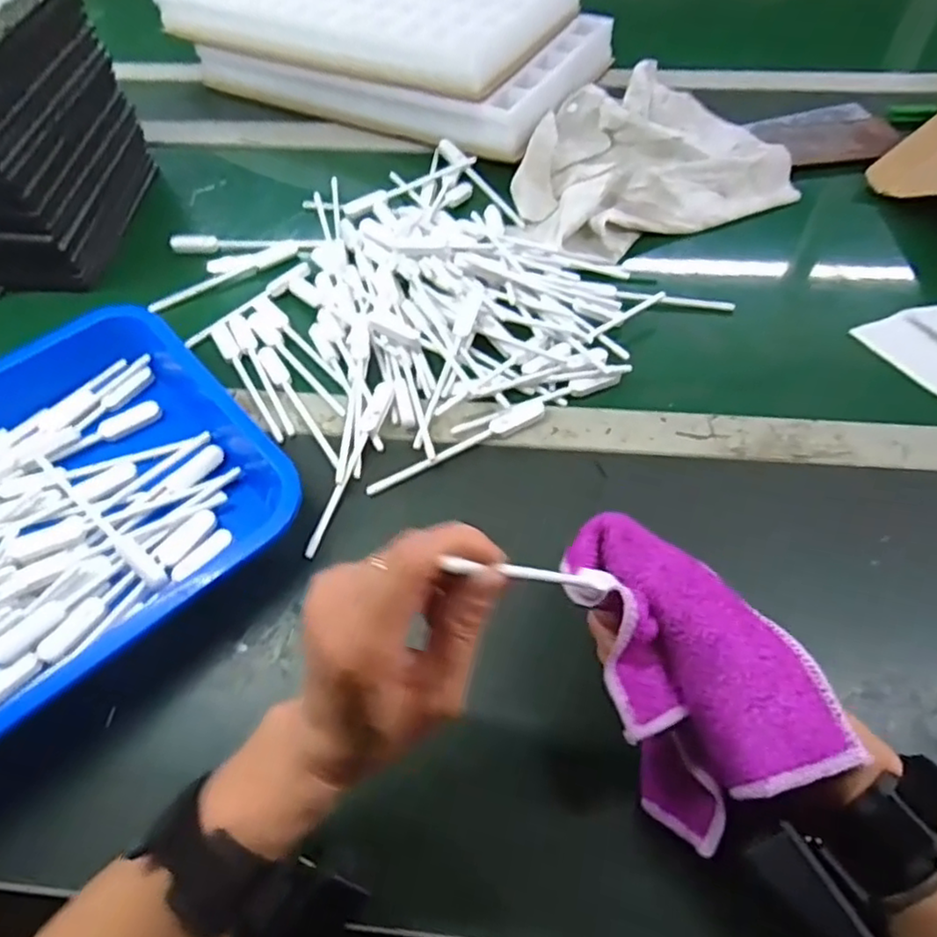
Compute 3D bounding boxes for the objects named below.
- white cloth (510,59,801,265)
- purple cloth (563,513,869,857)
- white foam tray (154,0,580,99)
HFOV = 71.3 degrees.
[{"bbox_3d":[0.165,-0.326,0.667,0.278,0.039,0.246,-22,58,-12],"label":"white cloth"},{"bbox_3d":[0.107,0.106,0.340,0.091,0.089,0.153,-25,59,-14],"label":"purple cloth"},{"bbox_3d":[-0.107,-0.554,0.764,0.417,0.051,0.270,21,59,16],"label":"white foam tray"}]

